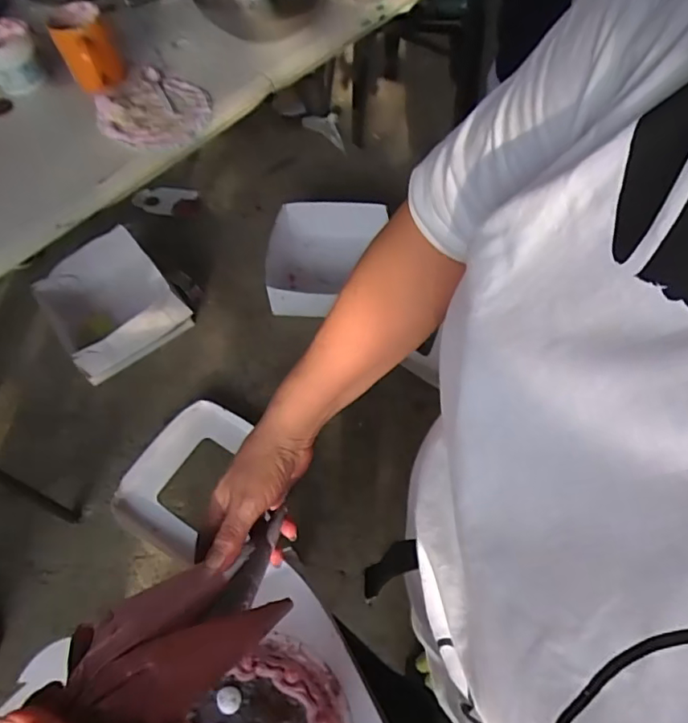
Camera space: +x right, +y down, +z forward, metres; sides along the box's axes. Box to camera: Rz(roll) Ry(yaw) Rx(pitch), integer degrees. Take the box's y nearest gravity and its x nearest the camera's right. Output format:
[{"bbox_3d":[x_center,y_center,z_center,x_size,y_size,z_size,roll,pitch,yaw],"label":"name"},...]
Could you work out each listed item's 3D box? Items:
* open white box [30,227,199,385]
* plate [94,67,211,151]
[{"bbox_3d":[-0.628,-0.163,1.456,0.338,0.177,0.323,-40,61,-14],"label":"open white box"},{"bbox_3d":[-0.284,-0.374,0.795,0.163,0.027,0.151,-2,58,3],"label":"plate"}]

